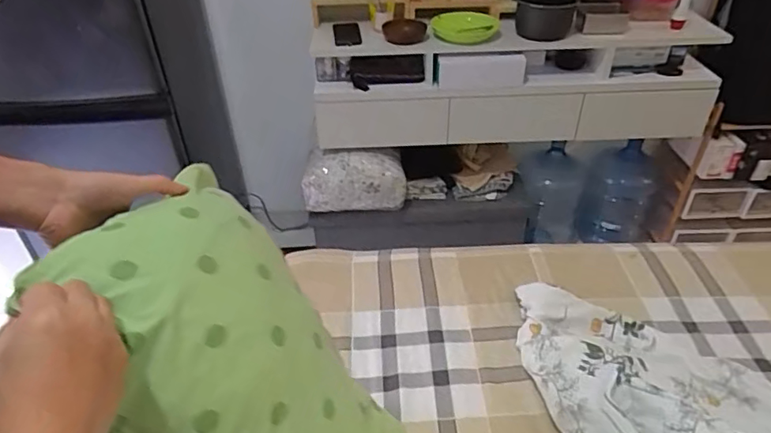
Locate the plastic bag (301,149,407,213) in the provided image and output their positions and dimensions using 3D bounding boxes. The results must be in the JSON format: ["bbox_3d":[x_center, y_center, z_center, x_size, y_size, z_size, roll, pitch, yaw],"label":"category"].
[{"bbox_3d":[-0.099,-0.120,1.678,0.314,0.175,0.162,1,38,3],"label":"plastic bag"}]

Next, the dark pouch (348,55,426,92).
[{"bbox_3d":[0.004,-0.416,1.517,0.214,0.094,0.023,7,39,10],"label":"dark pouch"}]

